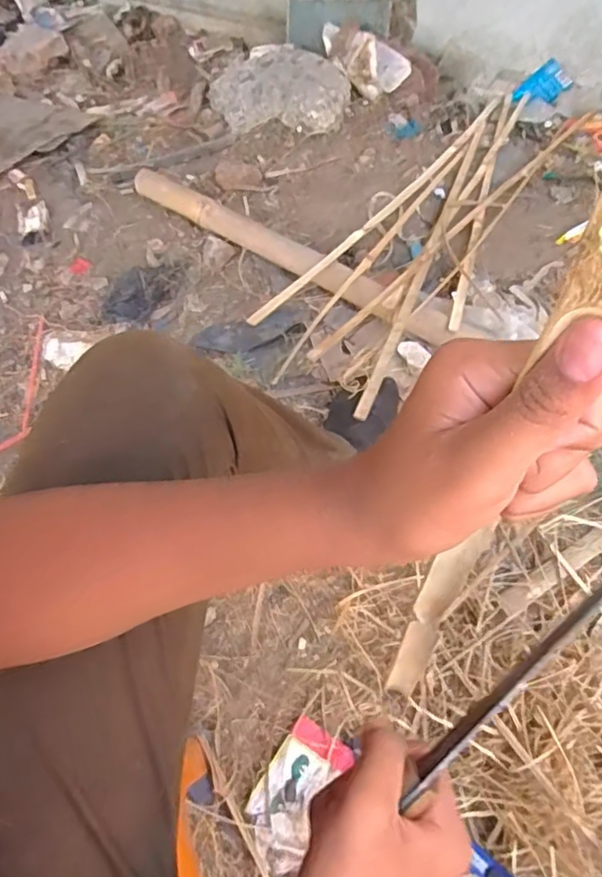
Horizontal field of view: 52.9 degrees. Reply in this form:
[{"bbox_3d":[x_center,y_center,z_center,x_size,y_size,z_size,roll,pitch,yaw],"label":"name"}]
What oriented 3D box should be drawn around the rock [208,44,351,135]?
[{"bbox_3d":[-0.049,-0.716,1.250,0.286,0.077,0.233,-6,59,0],"label":"rock"}]

